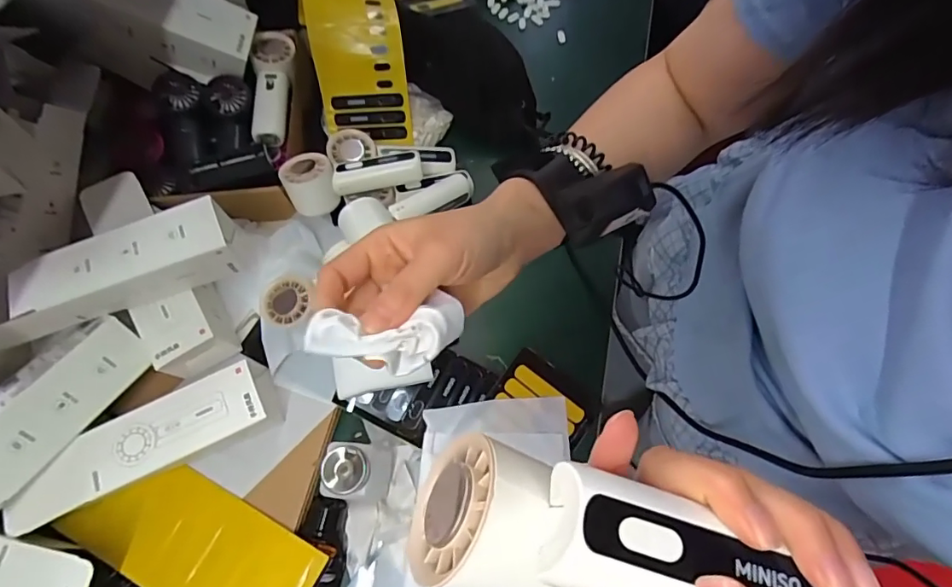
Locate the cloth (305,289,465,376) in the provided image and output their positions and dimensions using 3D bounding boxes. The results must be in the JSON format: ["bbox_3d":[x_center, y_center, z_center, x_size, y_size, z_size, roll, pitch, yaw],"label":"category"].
[{"bbox_3d":[-0.045,0.020,0.256,0.076,0.029,0.036,-4,70,-24],"label":"cloth"}]

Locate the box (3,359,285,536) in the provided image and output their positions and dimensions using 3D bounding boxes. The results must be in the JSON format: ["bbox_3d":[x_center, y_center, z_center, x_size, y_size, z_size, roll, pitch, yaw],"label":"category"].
[{"bbox_3d":[-0.319,0.150,0.501,0.229,0.058,0.066,-26,73,-9],"label":"box"}]

